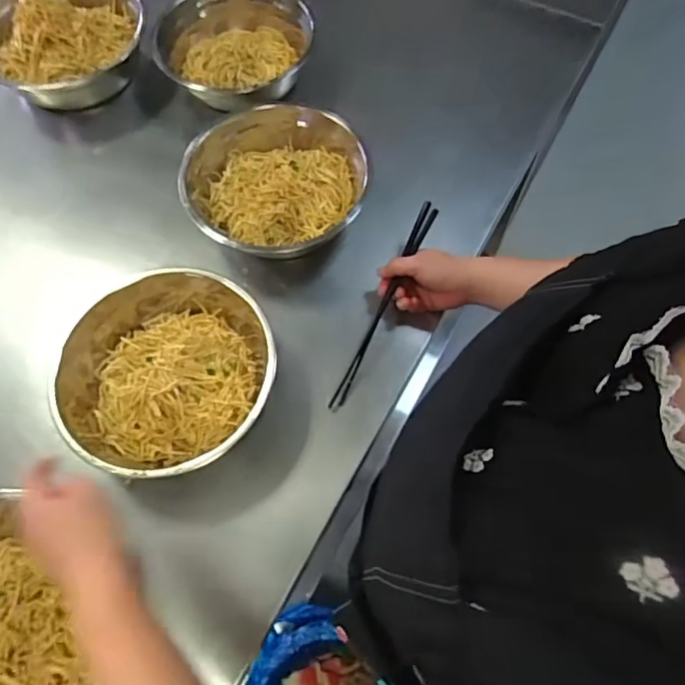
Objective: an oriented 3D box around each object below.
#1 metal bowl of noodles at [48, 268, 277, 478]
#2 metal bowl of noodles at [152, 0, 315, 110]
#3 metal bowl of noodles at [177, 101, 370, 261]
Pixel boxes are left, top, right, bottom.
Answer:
[{"bbox_3d":[-0.195,0.033,0.627,0.224,0.085,0.240,0,65,1],"label":"metal bowl of noodles"},{"bbox_3d":[-0.163,-0.444,0.845,0.224,0.095,0.241,0,65,1],"label":"metal bowl of noodles"},{"bbox_3d":[-0.087,-0.206,0.739,0.232,0.080,0.249,17,66,8],"label":"metal bowl of noodles"}]

